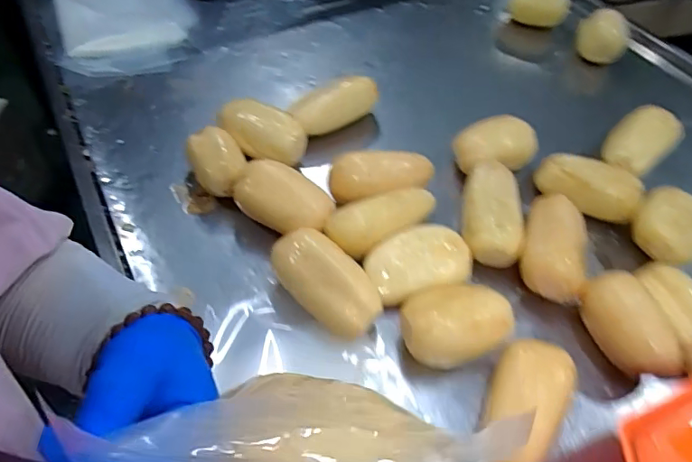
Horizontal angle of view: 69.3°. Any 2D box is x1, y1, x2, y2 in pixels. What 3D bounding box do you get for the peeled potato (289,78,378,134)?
[{"bbox_3d":[-0.020,-0.202,0.794,0.148,0.054,0.063,-33,61,-26],"label":"peeled potato"}]

